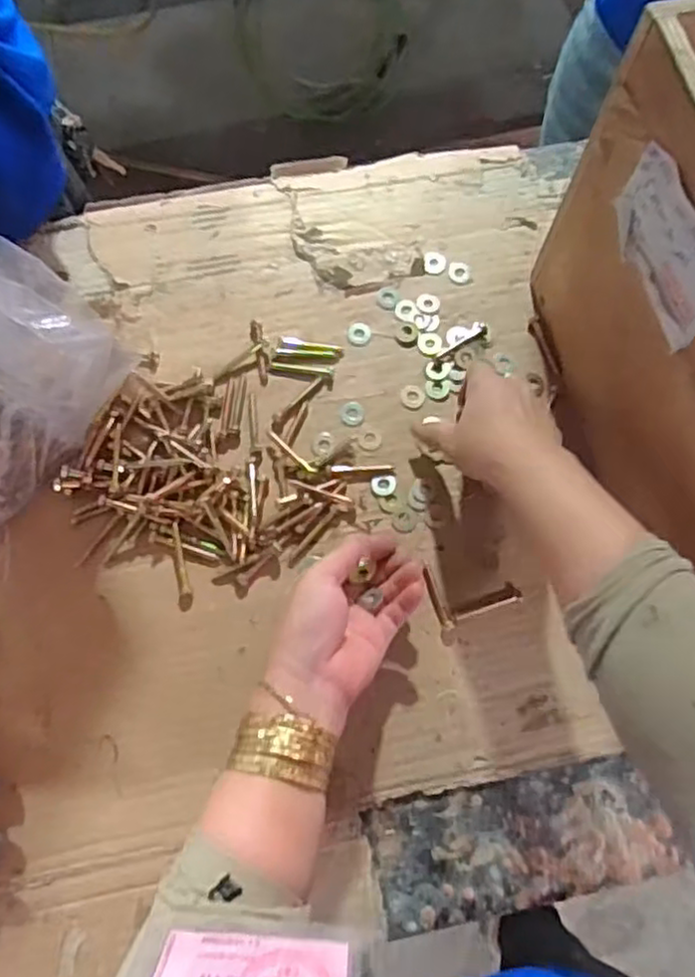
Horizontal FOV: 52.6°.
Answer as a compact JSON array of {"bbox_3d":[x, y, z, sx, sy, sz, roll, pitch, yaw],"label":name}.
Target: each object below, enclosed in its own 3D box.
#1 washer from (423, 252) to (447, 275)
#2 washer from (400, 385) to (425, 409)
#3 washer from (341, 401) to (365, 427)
[{"bbox_3d":[0.073,-0.188,0.581,0.018,0.004,0.020,16,72,4],"label":"washer"},{"bbox_3d":[0.051,-0.072,0.546,0.018,0.004,0.020,6,72,1],"label":"washer"},{"bbox_3d":[0.004,-0.058,0.547,0.018,0.004,0.021,7,72,1],"label":"washer"}]

